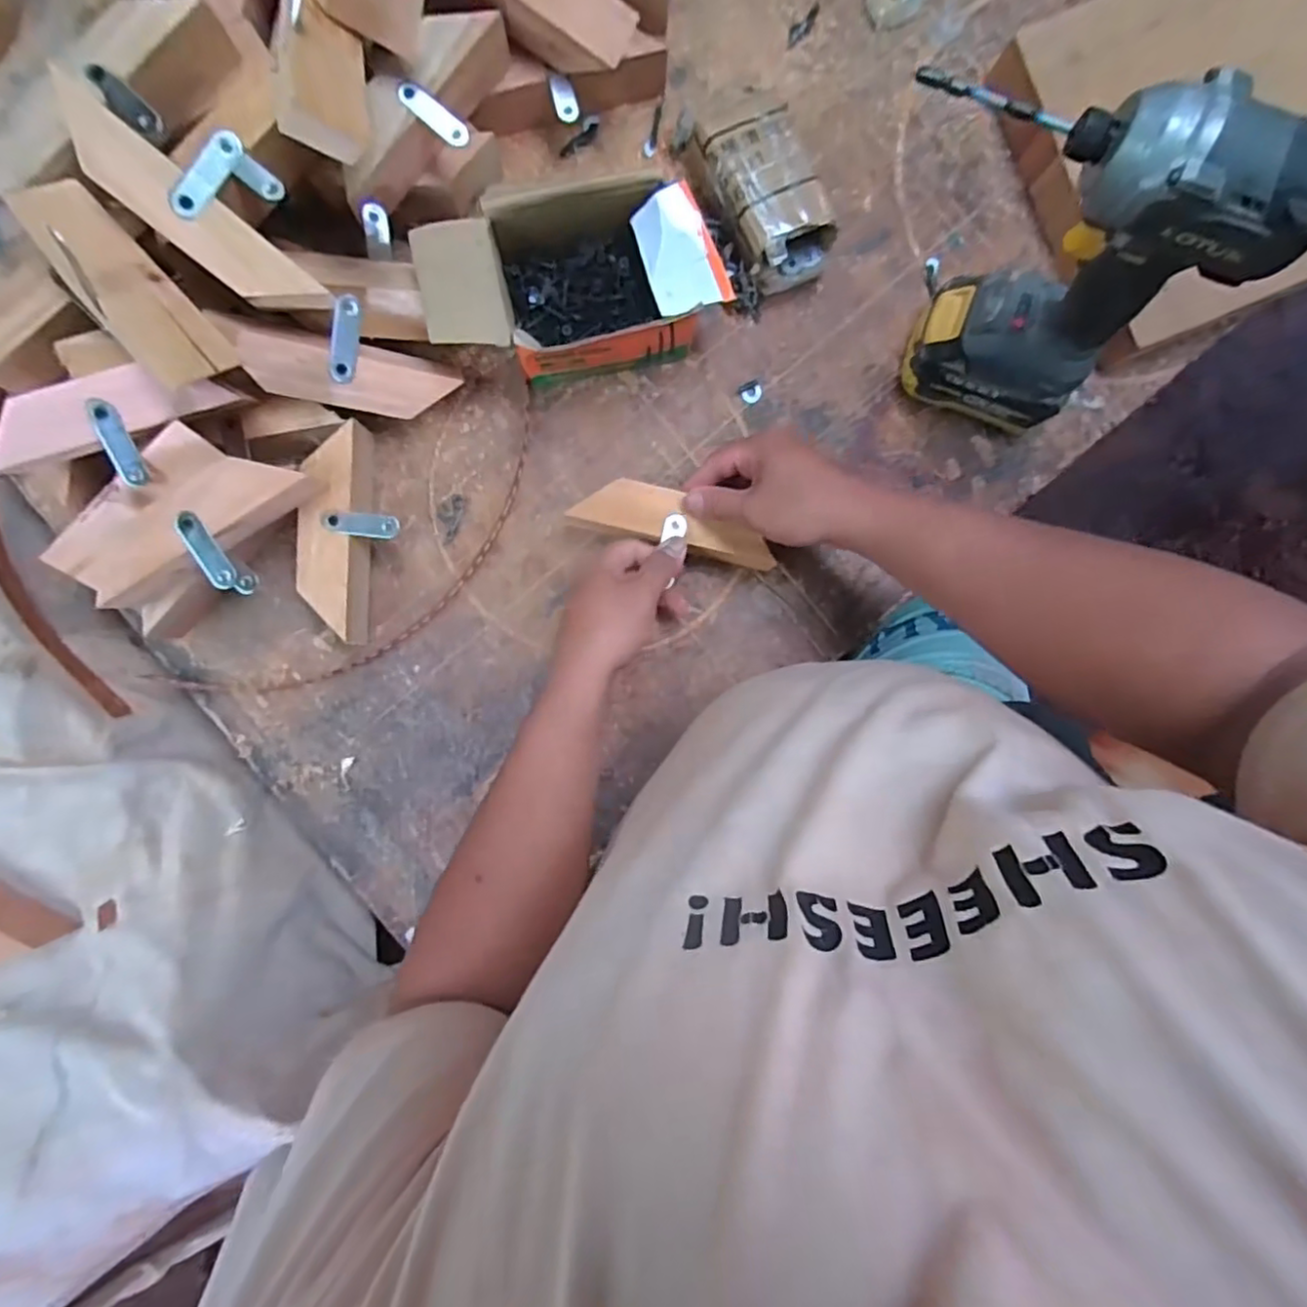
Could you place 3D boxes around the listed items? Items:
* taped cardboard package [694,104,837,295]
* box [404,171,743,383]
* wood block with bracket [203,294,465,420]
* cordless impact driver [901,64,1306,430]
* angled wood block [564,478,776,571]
[{"bbox_3d":[0.088,-0.348,0.491,0.074,0.049,0.125,-23,91,-2],"label":"taped cardboard package"},{"bbox_3d":[-0.057,-0.267,0.470,0.202,0.077,0.103,-10,91,-2],"label":"box"},{"bbox_3d":[-0.217,-0.206,0.454,0.162,0.034,0.061,2,123,-27],"label":"wood block with bracket"},{"bbox_3d":[0.221,-0.238,0.401,0.192,0.243,0.067,20,90,-2],"label":"cordless impact driver"},{"bbox_3d":[0.016,-0.096,0.471,0.149,0.015,0.043,18,90,3],"label":"angled wood block"}]

